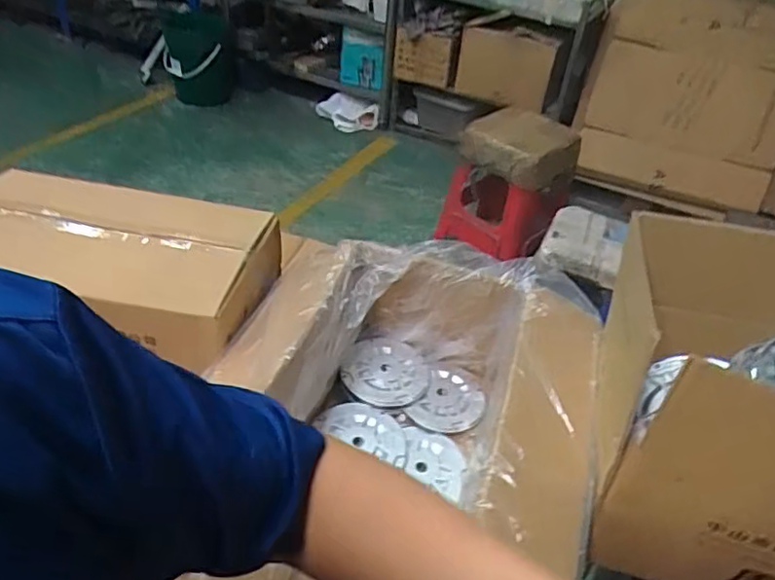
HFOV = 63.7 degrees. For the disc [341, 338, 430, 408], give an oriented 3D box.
[{"bbox_3d":[-0.004,0.128,0.988,0.135,0.018,0.127,3,40,-3],"label":"disc"}]

